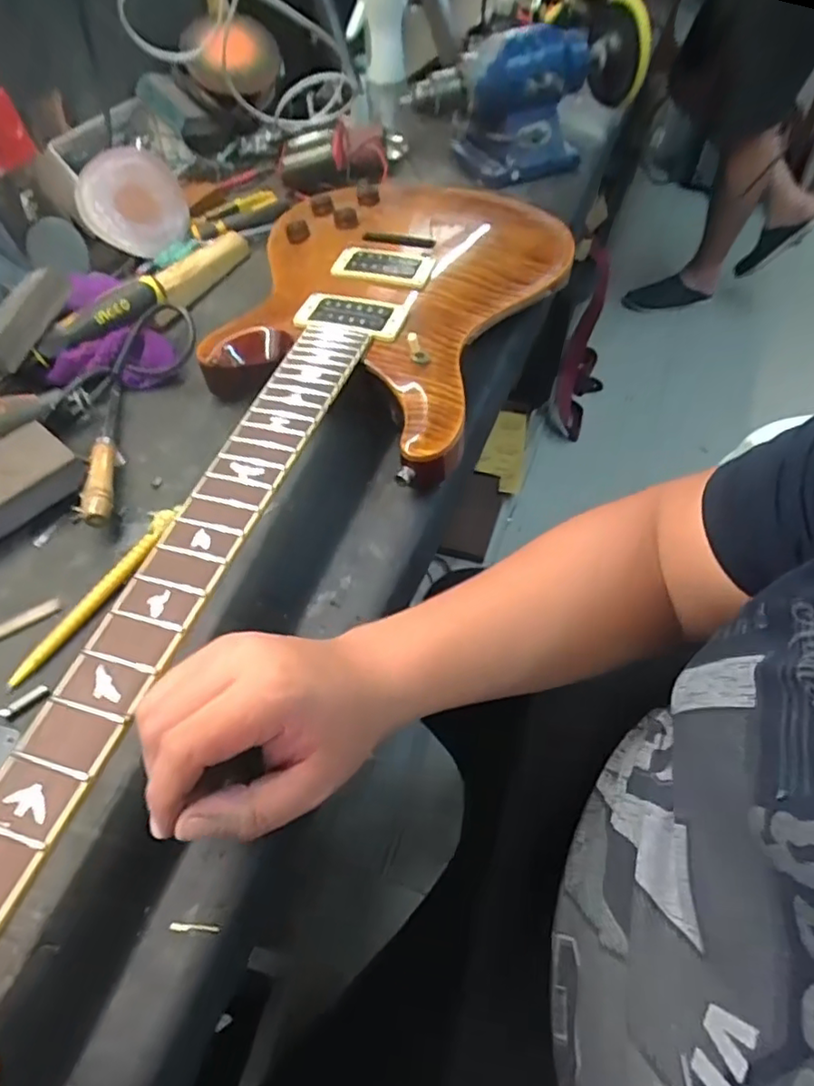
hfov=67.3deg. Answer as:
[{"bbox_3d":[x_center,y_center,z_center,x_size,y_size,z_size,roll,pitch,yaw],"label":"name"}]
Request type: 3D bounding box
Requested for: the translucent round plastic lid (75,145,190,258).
[{"bbox_3d":[-0.299,-0.372,0.669,0.108,0.016,0.110,-4,94,-21],"label":"translucent round plastic lid"}]

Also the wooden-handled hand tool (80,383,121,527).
[{"bbox_3d":[-0.249,-0.083,0.503,0.021,0.026,0.176,-14,54,-7],"label":"wooden-handled hand tool"}]

